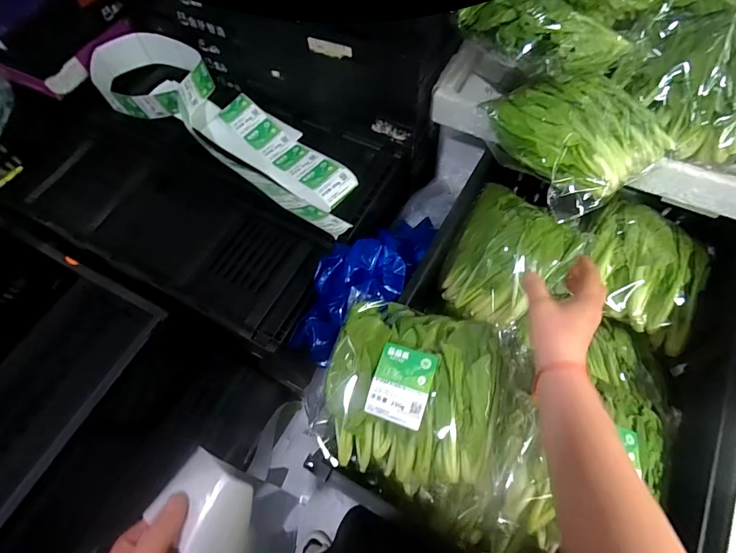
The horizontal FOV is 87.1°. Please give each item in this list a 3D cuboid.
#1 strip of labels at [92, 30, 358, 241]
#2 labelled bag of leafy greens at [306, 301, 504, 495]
[{"bbox_3d":[-0.251,-0.273,0.687,0.611,0.074,0.167,32,70,17],"label":"strip of labels"},{"bbox_3d":[0.052,0.134,0.435,0.210,0.071,0.194,17,66,11],"label":"labelled bag of leafy greens"}]

